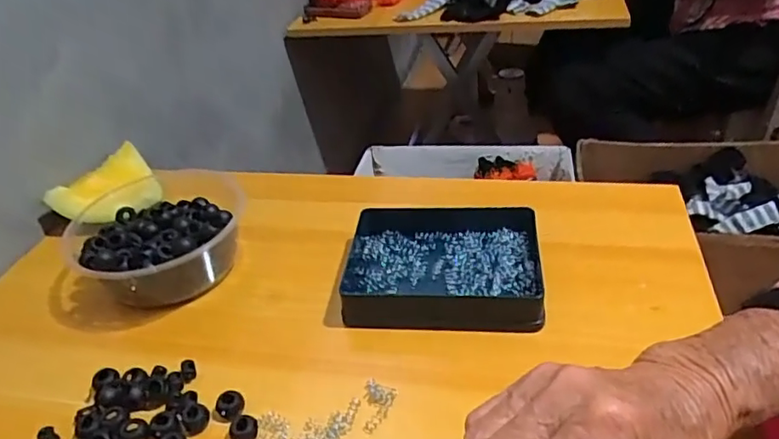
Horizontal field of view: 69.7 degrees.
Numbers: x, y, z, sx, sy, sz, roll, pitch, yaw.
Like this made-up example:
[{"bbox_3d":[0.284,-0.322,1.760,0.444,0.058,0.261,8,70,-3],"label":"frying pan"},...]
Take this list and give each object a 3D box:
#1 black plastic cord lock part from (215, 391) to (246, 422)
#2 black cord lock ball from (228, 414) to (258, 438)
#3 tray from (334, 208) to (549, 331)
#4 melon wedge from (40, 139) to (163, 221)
[{"bbox_3d":[-0.103,0.121,0.363,0.018,0.012,0.016,-24,40,-22],"label":"black plastic cord lock part"},{"bbox_3d":[-0.092,0.131,0.347,0.020,0.014,0.015,-34,44,-32],"label":"black cord lock ball"},{"bbox_3d":[0.040,0.035,0.437,0.149,0.030,0.110,-1,37,8],"label":"tray"},{"bbox_3d":[-0.287,-0.033,0.561,0.095,0.028,0.113,-24,40,-22],"label":"melon wedge"}]

